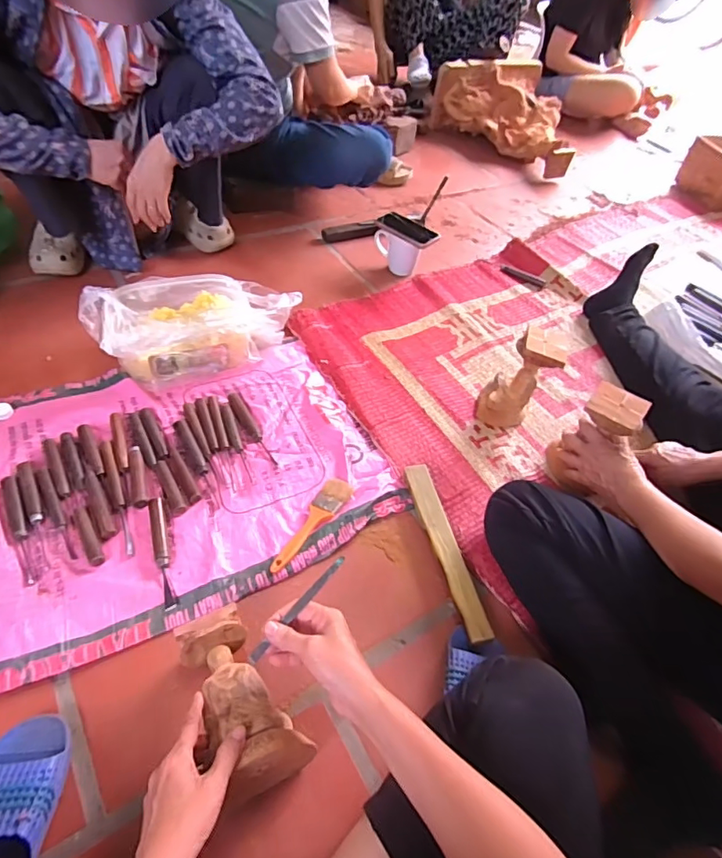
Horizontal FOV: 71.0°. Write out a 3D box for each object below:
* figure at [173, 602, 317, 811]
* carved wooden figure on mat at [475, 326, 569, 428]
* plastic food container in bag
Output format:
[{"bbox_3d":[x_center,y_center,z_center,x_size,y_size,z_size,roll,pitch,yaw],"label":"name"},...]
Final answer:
[{"bbox_3d":[-0.139,0.293,0.553,0.088,0.087,0.179,-23,57,-25],"label":"figure"},{"bbox_3d":[0.279,-0.082,0.901,0.108,0.178,0.083,20,49,11],"label":"carved wooden figure on mat"},{"bbox_3d":[-0.312,-0.212,0.963,0.358,0.139,0.205,-13,51,-18],"label":"plastic food container in bag"}]

